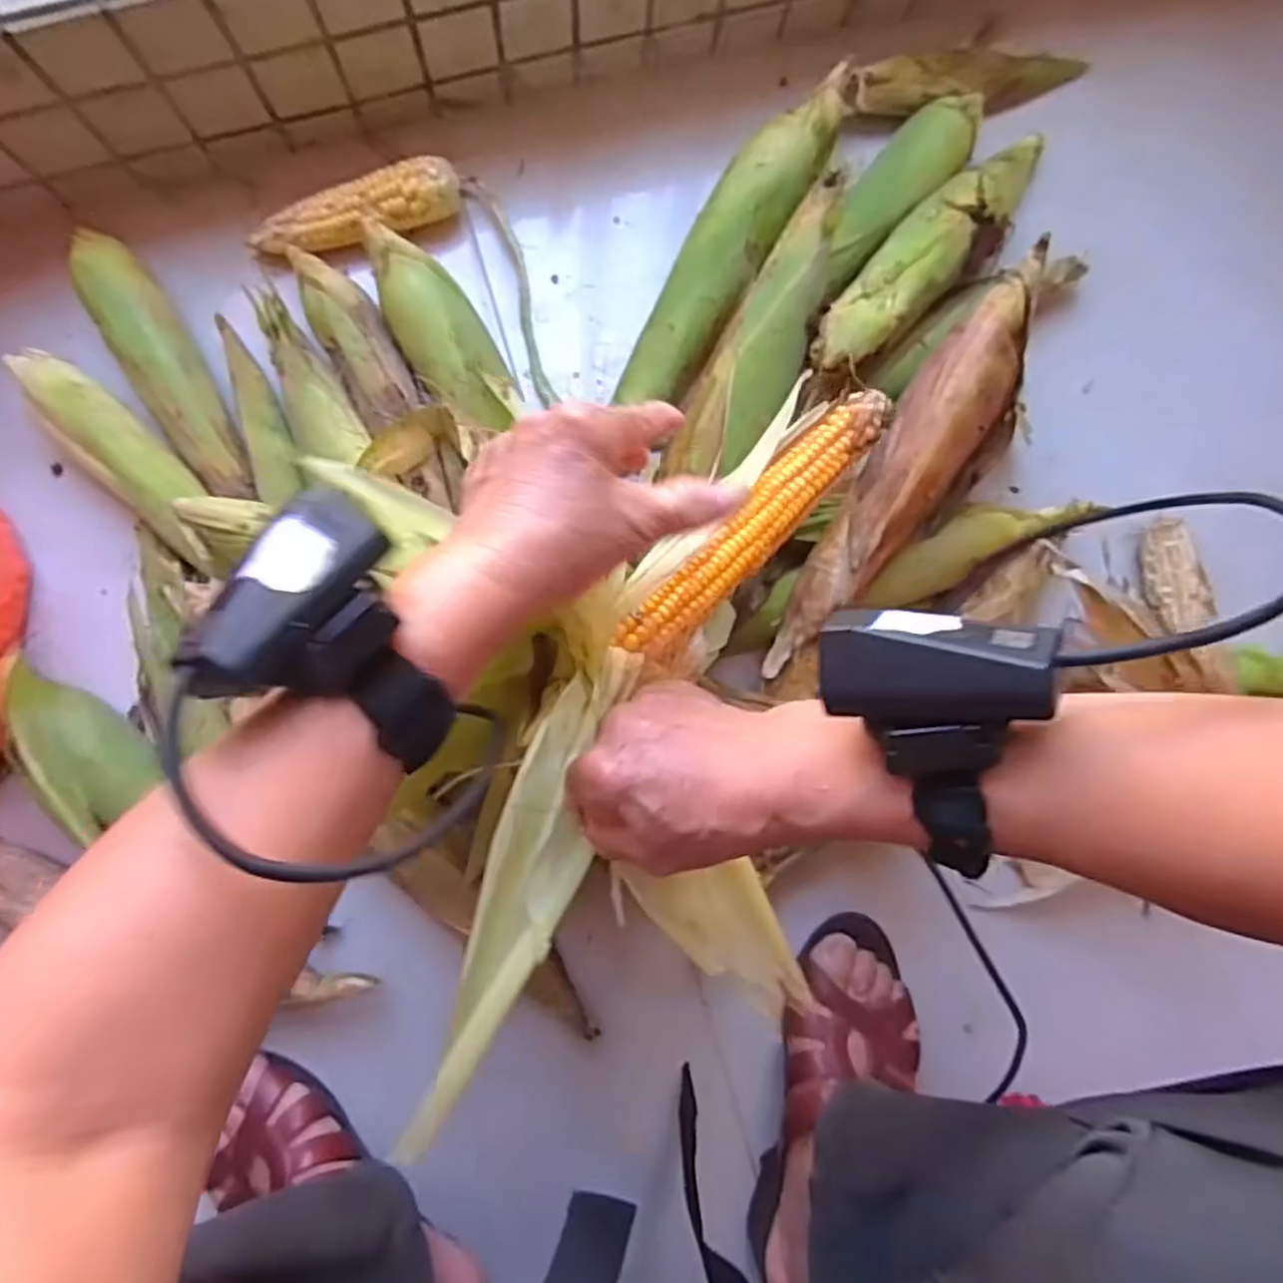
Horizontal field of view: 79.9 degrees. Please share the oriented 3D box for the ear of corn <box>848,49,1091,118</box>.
[{"bbox_3d":[0.224,-0.396,0.546,0.195,0.035,0.032,-15,87,-16],"label":"ear of corn"}]

